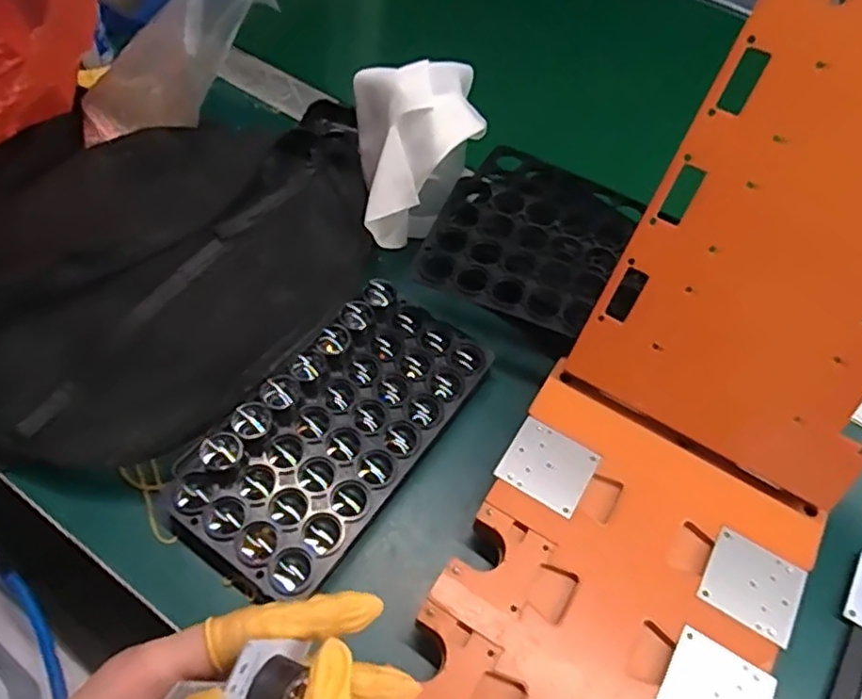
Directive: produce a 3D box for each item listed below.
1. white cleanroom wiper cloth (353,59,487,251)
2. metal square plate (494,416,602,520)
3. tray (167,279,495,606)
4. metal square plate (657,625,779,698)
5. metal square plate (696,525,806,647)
[{"bbox_3d":[-0.006,-0.132,0.452,0.085,0.106,0.092,-5,57,-7],"label":"white cleanroom wiper cloth"},{"bbox_3d":[0.067,0.066,0.368,0.048,0.004,0.043,29,60,14],"label":"metal square plate"},{"bbox_3d":[-0.056,0.045,0.387,0.103,0.033,0.195,34,61,17],"label":"tray"},{"bbox_3d":[0.136,0.164,0.308,0.047,0.004,0.045,30,60,14],"label":"metal square plate"},{"bbox_3d":[0.168,0.122,0.338,0.047,0.004,0.044,31,57,14],"label":"metal square plate"}]

